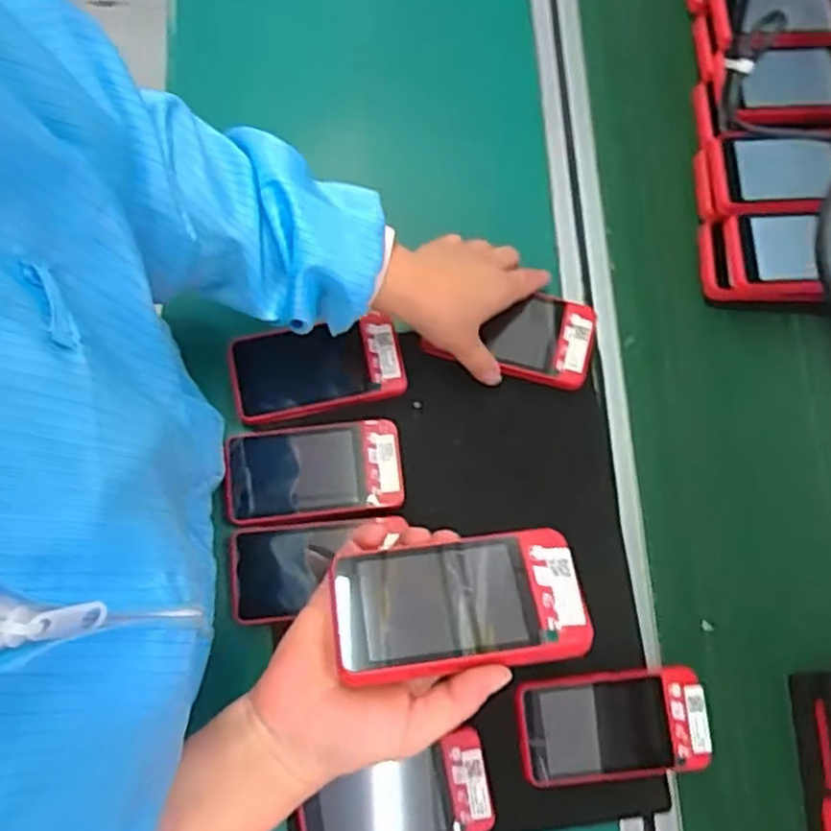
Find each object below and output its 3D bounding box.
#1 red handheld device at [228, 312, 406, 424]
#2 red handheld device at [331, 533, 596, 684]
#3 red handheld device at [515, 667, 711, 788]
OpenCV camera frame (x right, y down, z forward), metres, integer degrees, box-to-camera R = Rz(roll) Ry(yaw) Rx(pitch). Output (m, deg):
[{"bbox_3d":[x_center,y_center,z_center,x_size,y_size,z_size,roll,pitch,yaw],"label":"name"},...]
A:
[{"bbox_3d":[-0.071,-0.034,0.556,0.120,0.022,0.065,-9,77,-6],"label":"red handheld device"},{"bbox_3d":[0.022,0.093,0.369,0.114,0.021,0.061,-6,53,-5],"label":"red handheld device"},{"bbox_3d":[0.128,0.204,0.505,0.118,0.020,0.063,-5,77,-5],"label":"red handheld device"}]

